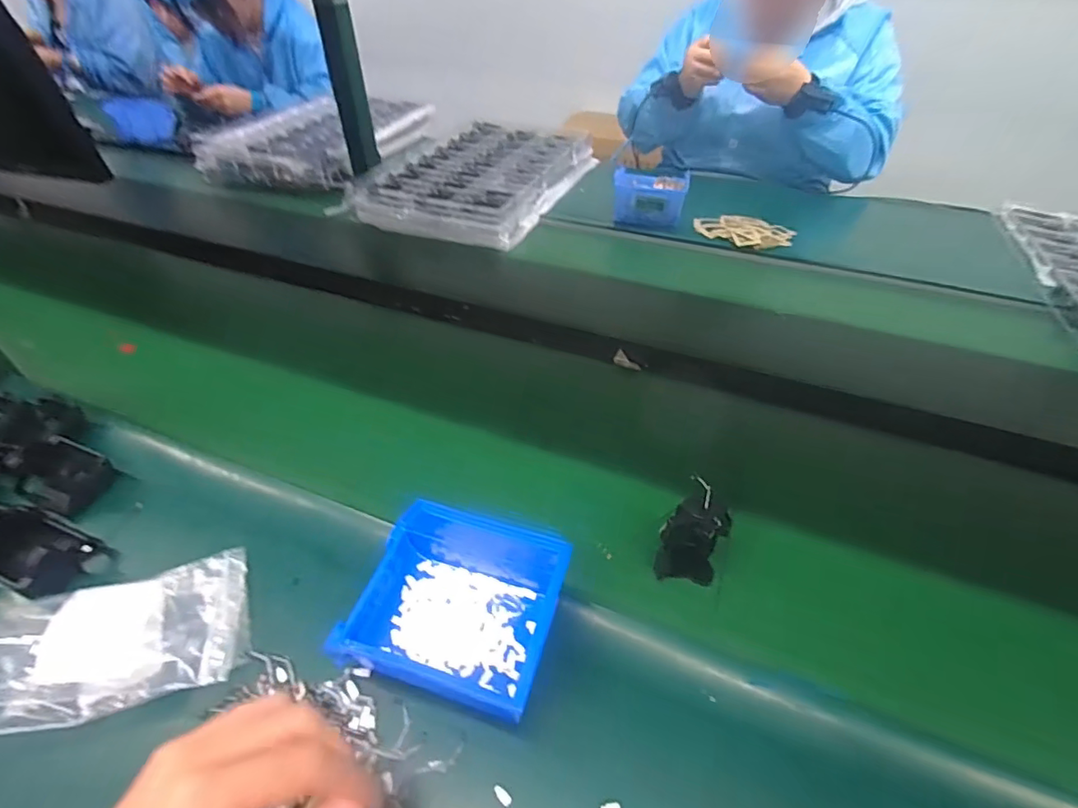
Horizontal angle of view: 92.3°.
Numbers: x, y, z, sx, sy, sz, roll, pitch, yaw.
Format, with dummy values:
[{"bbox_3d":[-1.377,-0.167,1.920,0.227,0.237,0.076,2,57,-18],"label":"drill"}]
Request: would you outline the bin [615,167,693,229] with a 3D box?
[{"bbox_3d":[0.191,-0.354,0.899,0.124,0.077,0.082,12,45,11],"label":"bin"}]

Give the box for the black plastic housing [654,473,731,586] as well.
[{"bbox_3d":[0.124,0.105,0.416,0.045,0.073,0.051,19,47,18],"label":"black plastic housing"}]

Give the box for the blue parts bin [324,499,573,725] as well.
[{"bbox_3d":[-0.055,0.140,0.379,0.134,0.046,0.132,13,45,12],"label":"blue parts bin"}]

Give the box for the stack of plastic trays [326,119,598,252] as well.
[{"bbox_3d":[-0.104,-0.455,1.018,0.334,0.051,0.480,18,47,17],"label":"stack of plastic trays"}]

